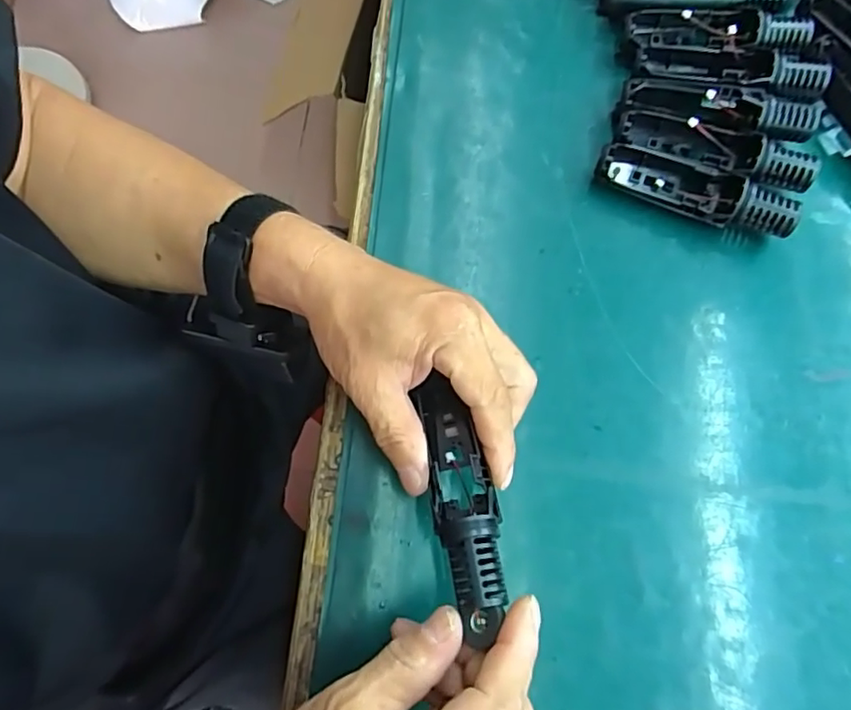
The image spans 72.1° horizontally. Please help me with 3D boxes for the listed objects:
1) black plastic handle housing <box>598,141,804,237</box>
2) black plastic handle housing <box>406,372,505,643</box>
[{"bbox_3d":[0.168,-0.103,0.366,0.119,0.033,0.028,19,74,3],"label":"black plastic handle housing"},{"bbox_3d":[0.016,0.066,0.285,0.029,0.028,0.129,-8,48,-5],"label":"black plastic handle housing"}]

